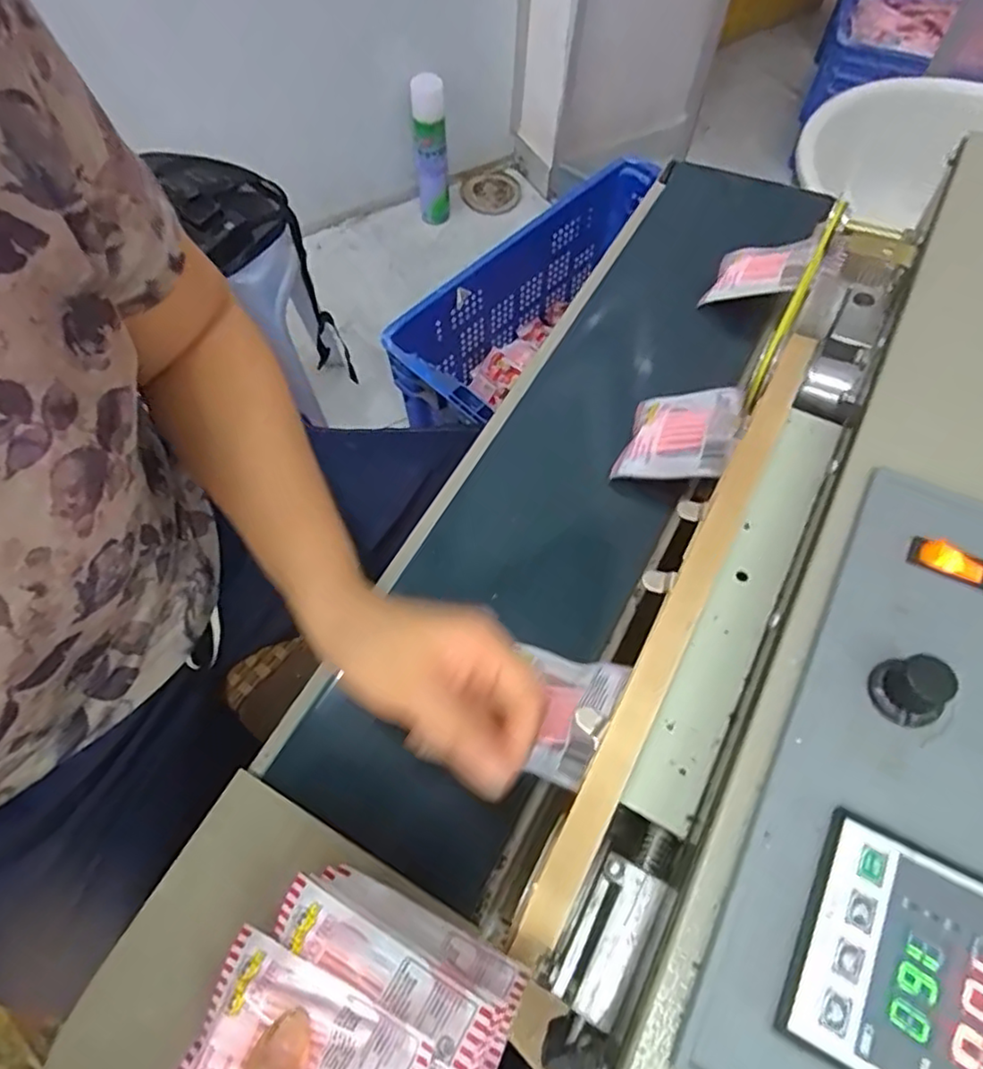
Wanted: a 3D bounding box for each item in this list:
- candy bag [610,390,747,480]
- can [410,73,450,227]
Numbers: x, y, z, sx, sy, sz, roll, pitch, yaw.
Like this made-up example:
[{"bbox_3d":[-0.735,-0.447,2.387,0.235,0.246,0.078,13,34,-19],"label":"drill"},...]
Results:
[{"bbox_3d":[0.123,-0.065,0.414,0.081,0.012,0.064,3,63,38],"label":"candy bag"},{"bbox_3d":[-0.127,-0.800,1.366,0.066,0.286,0.080,-4,64,-4],"label":"can"}]

